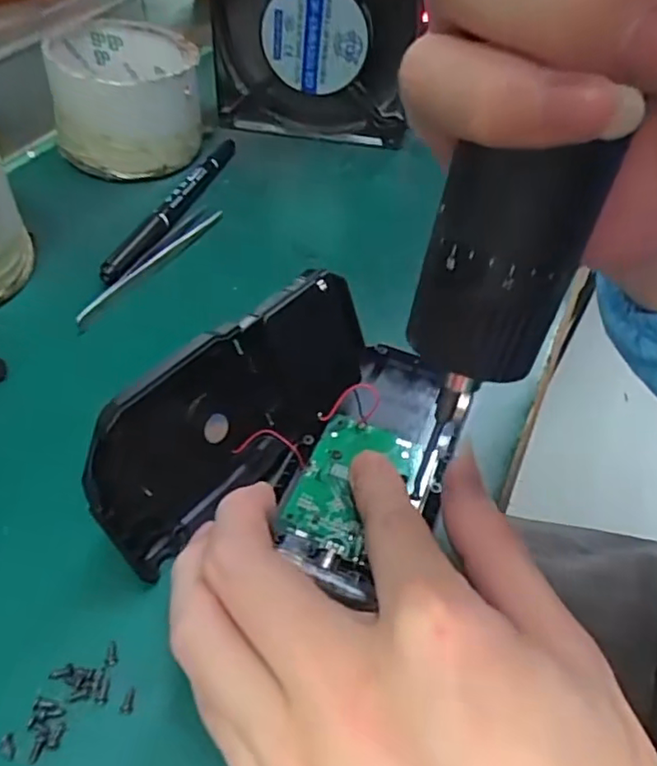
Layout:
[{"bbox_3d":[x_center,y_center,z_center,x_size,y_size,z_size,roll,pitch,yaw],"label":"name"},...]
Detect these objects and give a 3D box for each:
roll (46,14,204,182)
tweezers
[{"bbox_3d":[-0.114,-0.164,0.354,0.079,0.053,0.081,-4,50,-8],"label":"roll"},{"bbox_3d":[-0.085,-0.061,0.303,0.008,0.010,0.108,26,52,16],"label":"tweezers"}]

